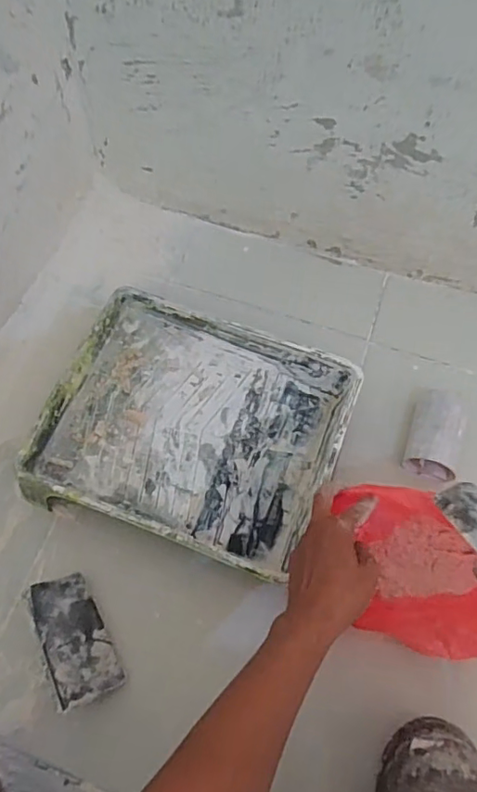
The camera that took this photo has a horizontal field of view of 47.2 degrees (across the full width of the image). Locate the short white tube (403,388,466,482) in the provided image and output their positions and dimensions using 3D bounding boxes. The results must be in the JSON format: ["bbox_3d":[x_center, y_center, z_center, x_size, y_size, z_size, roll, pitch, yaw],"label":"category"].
[{"bbox_3d":[0.243,0.046,0.678,0.059,0.052,0.108,14,64,7],"label":"short white tube"}]

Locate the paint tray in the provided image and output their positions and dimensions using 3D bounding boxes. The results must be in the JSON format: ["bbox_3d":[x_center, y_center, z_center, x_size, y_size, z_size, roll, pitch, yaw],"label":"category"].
[{"bbox_3d":[-0.052,0.043,0.678,0.336,0.070,0.279,19,65,9],"label":"paint tray"}]

